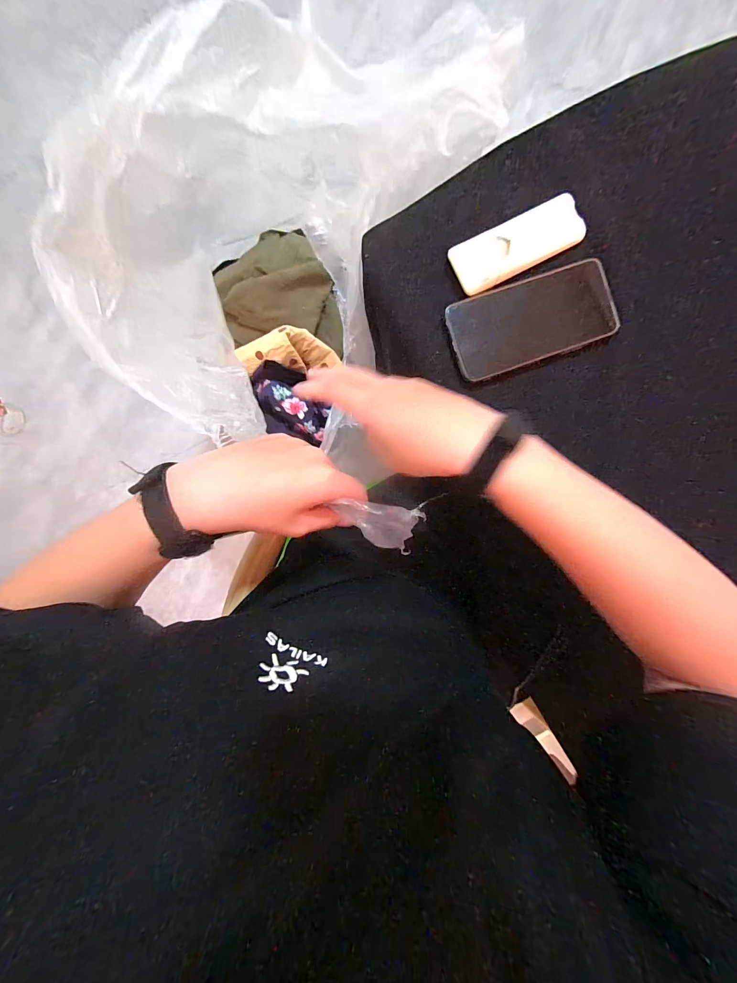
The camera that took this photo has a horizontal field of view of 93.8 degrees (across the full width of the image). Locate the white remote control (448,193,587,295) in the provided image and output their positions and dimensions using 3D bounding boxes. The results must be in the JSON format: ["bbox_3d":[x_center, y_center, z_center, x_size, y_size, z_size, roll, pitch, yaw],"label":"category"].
[{"bbox_3d":[0.142,-0.235,0.323,0.130,0.013,0.048,-28,94,-4],"label":"white remote control"}]

